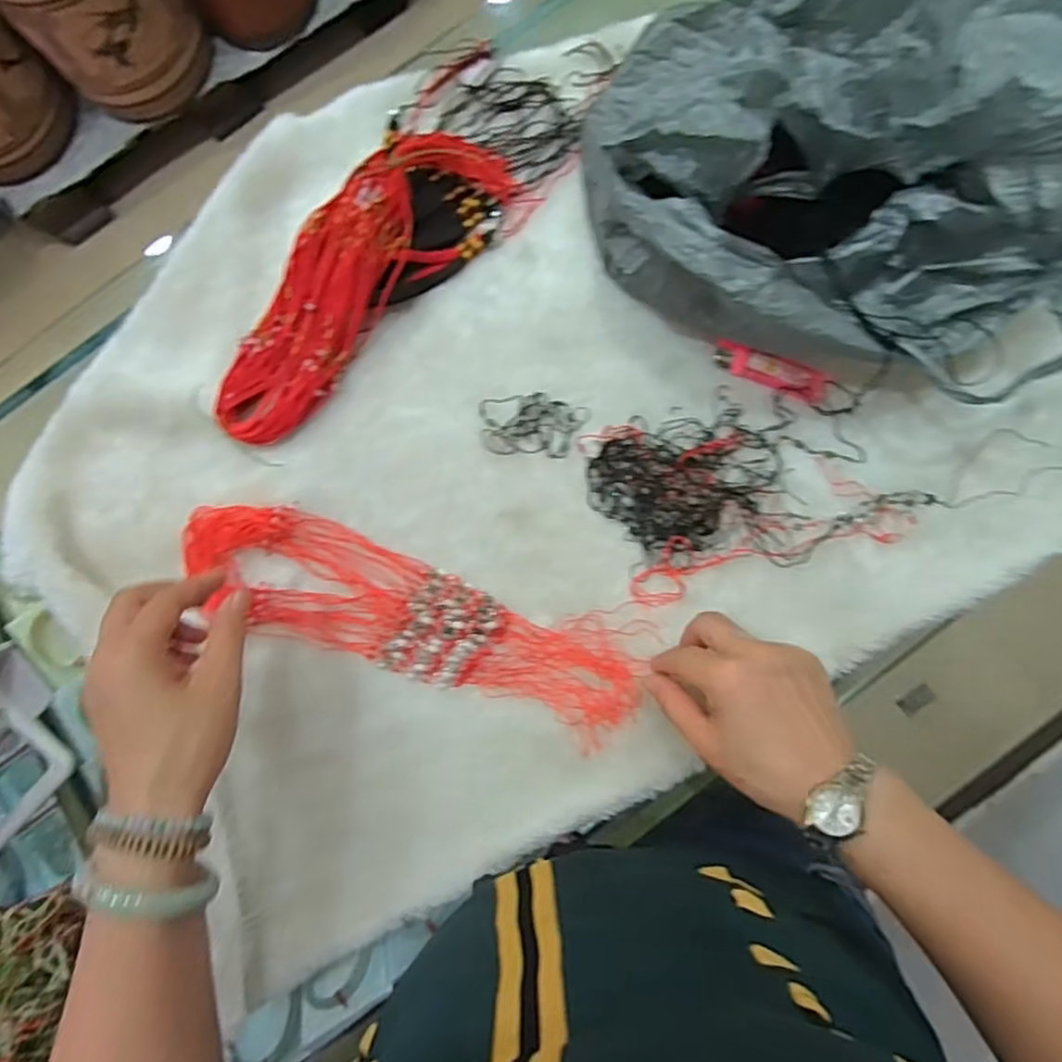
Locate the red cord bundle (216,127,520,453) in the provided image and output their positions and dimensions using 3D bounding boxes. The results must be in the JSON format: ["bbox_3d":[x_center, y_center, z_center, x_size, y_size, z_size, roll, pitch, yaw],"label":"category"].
[{"bbox_3d":[-0.131,-0.186,0.500,0.106,0.049,0.282,36,86,9],"label":"red cord bundle"}]

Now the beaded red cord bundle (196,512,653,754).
[{"bbox_3d":[-0.090,0.060,0.480,0.333,0.017,0.081,21,84,6],"label":"beaded red cord bundle"}]

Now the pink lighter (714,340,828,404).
[{"bbox_3d":[0.168,-0.112,0.480,0.078,0.012,0.020,25,84,8],"label":"pink lighter"}]

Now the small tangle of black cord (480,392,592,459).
[{"bbox_3d":[0.002,-0.077,0.496,0.078,0.004,0.045,4,82,5],"label":"small tangle of black cord"}]

